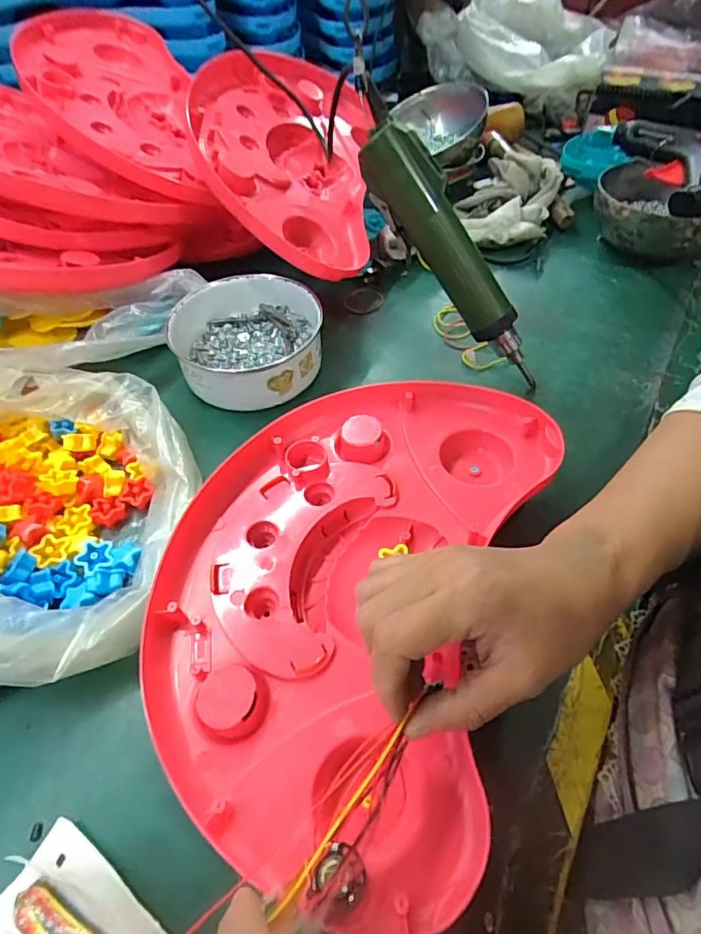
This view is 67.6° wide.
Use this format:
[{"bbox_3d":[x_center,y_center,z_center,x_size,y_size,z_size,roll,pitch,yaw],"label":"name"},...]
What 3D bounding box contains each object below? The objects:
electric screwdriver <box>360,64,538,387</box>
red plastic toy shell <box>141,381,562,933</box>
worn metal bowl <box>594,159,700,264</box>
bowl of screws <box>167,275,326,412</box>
[{"bbox_3d":[0.086,-0.184,0.451,0.048,0.266,0.032,-12,37,47],"label":"electric screwdriver"},{"bbox_3d":[-0.005,0.066,0.347,0.225,0.041,0.335,15,54,15],"label":"red plastic toy shell"},{"bbox_3d":[0.336,-0.283,0.593,0.101,0.055,0.131,-7,51,-2],"label":"worn metal bowl"},{"bbox_3d":[-0.098,-0.126,0.506,0.140,0.056,0.141,-2,51,2],"label":"bowl of screws"}]

